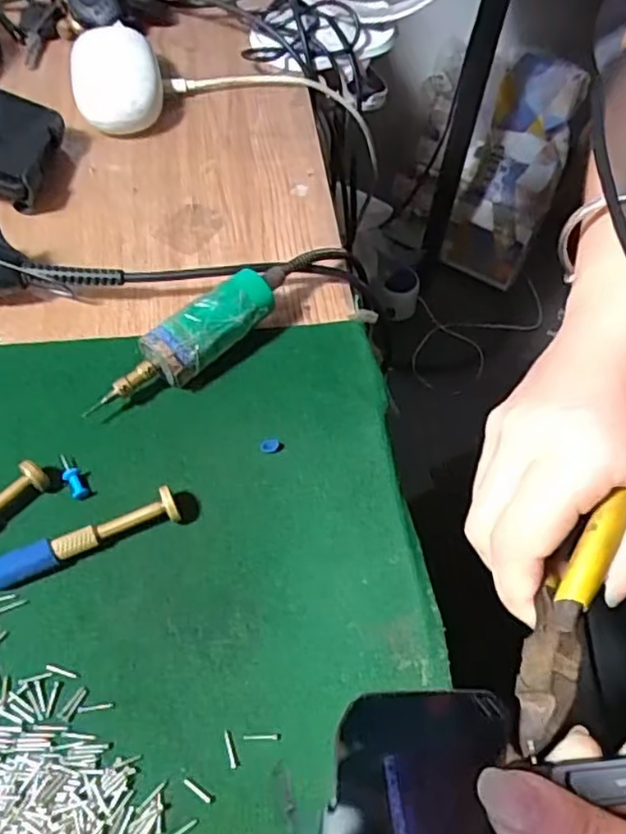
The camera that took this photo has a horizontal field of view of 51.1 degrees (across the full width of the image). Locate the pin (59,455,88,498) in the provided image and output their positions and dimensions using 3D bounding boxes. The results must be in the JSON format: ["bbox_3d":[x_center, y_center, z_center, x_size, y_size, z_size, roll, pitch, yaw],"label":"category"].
[{"bbox_3d":[-0.104,0.026,0.284,0.007,0.007,0.024,-27,62,-18],"label":"pin"}]

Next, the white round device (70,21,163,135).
[{"bbox_3d":[-0.133,-0.228,0.443,0.056,0.033,0.094,-13,58,-11],"label":"white round device"}]

